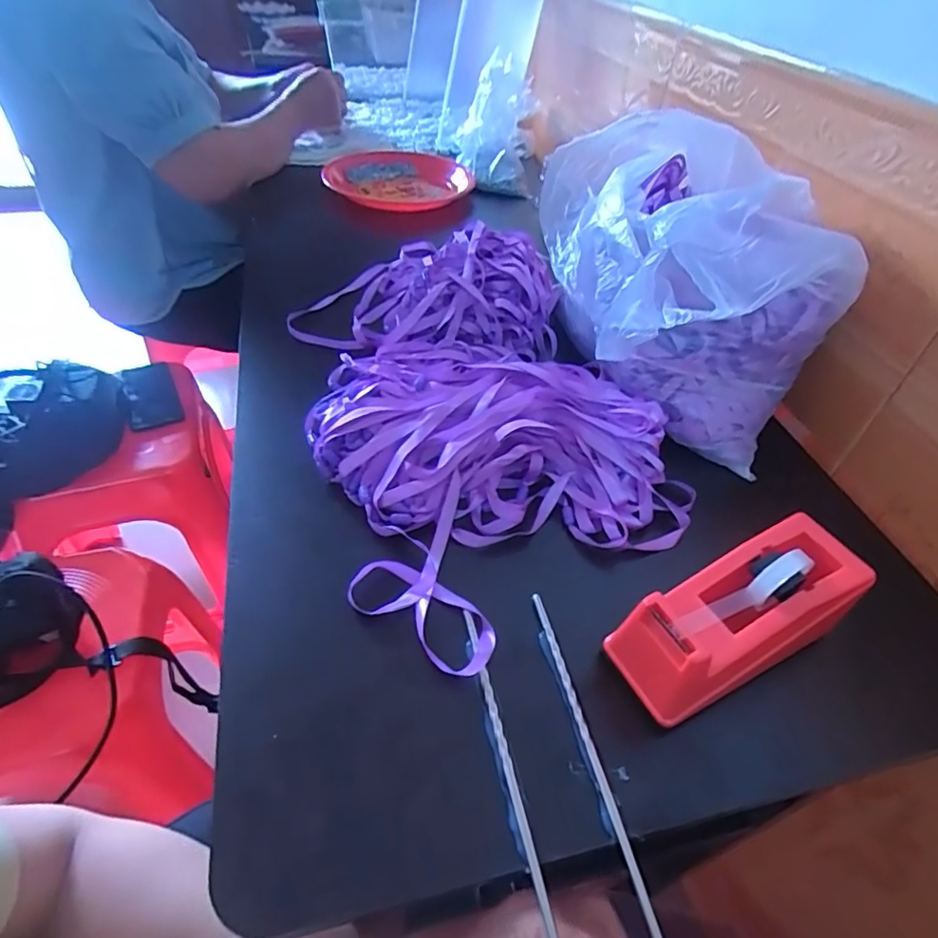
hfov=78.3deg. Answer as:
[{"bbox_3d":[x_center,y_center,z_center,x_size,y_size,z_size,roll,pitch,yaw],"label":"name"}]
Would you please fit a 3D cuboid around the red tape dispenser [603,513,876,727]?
[{"bbox_3d":[0.163,0.088,0.352,0.154,0.071,0.062,-17,49,-21],"label":"red tape dispenser"}]

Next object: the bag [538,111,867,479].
[{"bbox_3d":[0.177,-0.168,0.508,0.259,0.185,0.216,16,45,11],"label":"bag"}]

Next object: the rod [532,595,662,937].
[{"bbox_3d":[0.069,0.161,0.320,0.007,0.005,0.209,-7,47,-12],"label":"rod"}]

